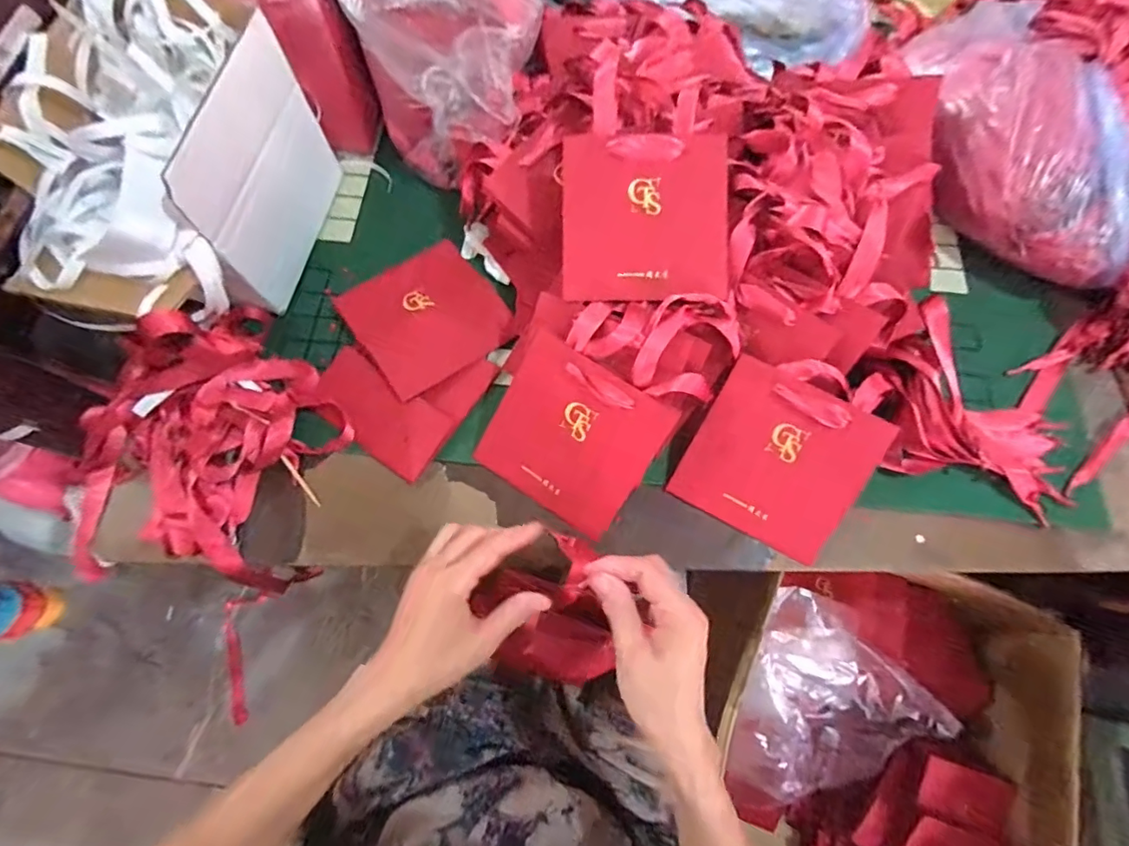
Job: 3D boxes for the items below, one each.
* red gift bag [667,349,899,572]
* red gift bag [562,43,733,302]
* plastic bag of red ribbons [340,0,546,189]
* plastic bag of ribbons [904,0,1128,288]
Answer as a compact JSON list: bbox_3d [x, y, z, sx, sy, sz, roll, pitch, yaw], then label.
[{"bbox_3d":[0.191,0.023,0.447,0.141,0.013,0.161,28,101,10],"label":"red gift bag"},{"bbox_3d":[0.072,-0.205,0.439,0.142,0.012,0.197,1,92,-1],"label":"red gift bag"},{"bbox_3d":[-0.112,-0.431,0.528,0.174,0.172,0.308,-1,72,-1],"label":"plastic bag of red ribbons"},{"bbox_3d":[0.456,-0.273,0.515,0.139,0.130,0.290,-8,72,-3],"label":"plastic bag of ribbons"}]

